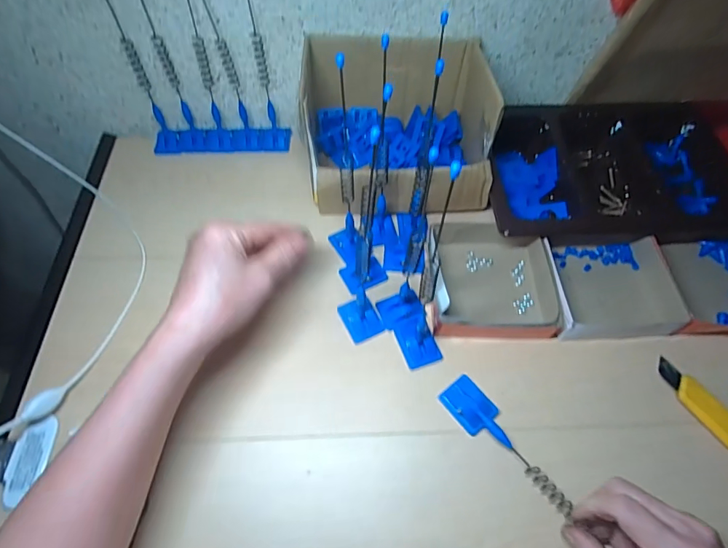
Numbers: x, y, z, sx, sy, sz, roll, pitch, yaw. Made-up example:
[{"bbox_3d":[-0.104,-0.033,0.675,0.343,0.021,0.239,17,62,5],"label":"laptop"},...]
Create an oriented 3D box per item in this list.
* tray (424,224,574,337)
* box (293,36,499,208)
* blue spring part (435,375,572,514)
[{"bbox_3d":[0.131,0.002,0.448,0.126,0.038,0.139,2,60,2],"label":"tray"},{"bbox_3d":[0.035,-0.169,0.492,0.199,0.111,0.174,-2,60,-1],"label":"box"},{"bbox_3d":[0.120,0.143,0.363,0.033,0.013,0.129,-34,60,-17],"label":"blue spring part"}]

